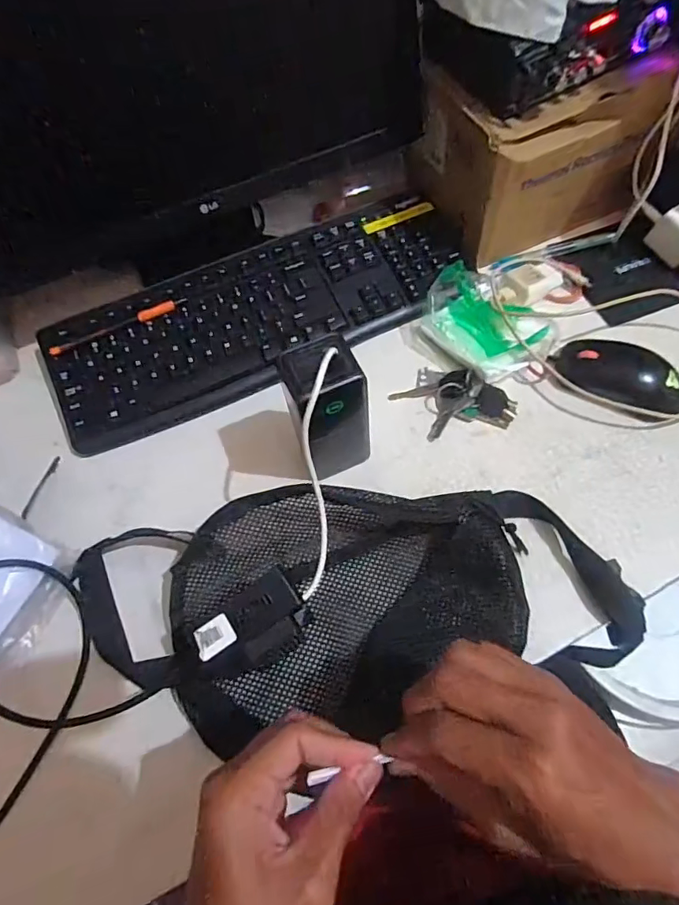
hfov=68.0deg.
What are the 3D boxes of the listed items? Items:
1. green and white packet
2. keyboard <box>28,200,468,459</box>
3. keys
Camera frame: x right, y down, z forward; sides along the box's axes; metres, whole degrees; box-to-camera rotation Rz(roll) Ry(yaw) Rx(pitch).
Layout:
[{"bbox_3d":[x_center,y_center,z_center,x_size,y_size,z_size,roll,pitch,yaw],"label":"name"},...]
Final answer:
[{"bbox_3d":[0.138,-0.124,0.493,0.128,0.029,0.094,37,71,20],"label":"green and white packet"},{"bbox_3d":[-0.079,-0.152,0.522,0.433,0.028,0.143,-26,68,-8],"label":"keyboard"},{"bbox_3d":[0.106,-0.046,0.470,0.103,0.018,0.073,33,70,19],"label":"keys"}]

